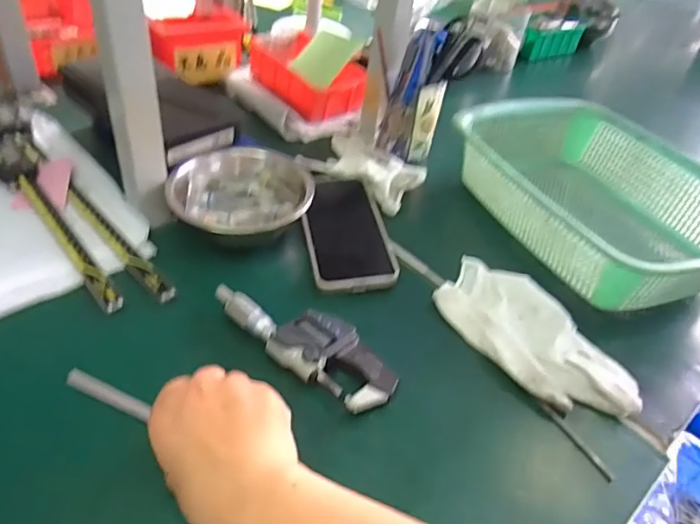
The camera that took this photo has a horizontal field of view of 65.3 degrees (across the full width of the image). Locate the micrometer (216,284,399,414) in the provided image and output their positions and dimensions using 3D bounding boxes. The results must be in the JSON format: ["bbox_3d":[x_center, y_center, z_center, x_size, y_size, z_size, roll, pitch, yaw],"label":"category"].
[{"bbox_3d":[-0.036,0.058,0.420,0.159,0.021,0.054,28,44,23],"label":"micrometer"}]

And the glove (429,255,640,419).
[{"bbox_3d":[0.146,0.059,0.445,0.084,0.021,0.176,-24,49,-32],"label":"glove"}]

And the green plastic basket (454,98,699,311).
[{"bbox_3d":[0.248,-0.068,0.556,0.211,0.070,0.282,-11,43,-21],"label":"green plastic basket"}]

